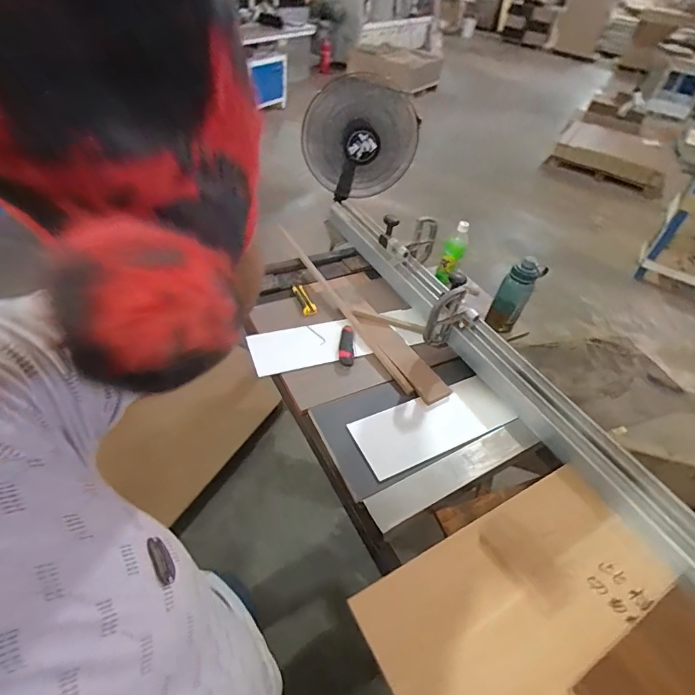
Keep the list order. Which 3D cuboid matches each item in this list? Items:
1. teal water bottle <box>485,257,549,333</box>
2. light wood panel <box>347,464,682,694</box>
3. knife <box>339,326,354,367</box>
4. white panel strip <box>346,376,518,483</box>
[{"bbox_3d":[0.475,-0.140,1.191,0.101,0.236,0.077,23,46,17],"label":"teal water bottle"},{"bbox_3d":[0.395,0.536,0.567,0.529,0.024,0.660,-18,49,-23],"label":"light wood panel"},{"bbox_3d":[-0.003,-0.006,1.125,0.036,0.018,0.136,3,44,-3],"label":"knife"},{"bbox_3d":[0.203,0.175,0.974,0.381,0.013,0.151,-15,49,-23],"label":"white panel strip"}]

